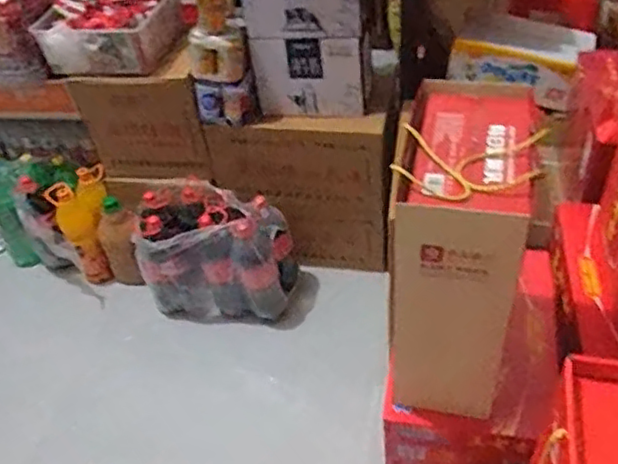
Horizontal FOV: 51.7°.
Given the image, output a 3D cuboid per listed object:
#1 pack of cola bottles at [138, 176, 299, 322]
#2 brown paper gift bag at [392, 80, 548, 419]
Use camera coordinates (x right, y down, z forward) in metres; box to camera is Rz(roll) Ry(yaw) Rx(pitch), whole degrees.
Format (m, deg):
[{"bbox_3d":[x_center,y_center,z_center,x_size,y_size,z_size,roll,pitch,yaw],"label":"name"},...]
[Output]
[{"bbox_3d":[-0.257,0.061,1.759,0.412,0.317,0.209,5,44,12],"label":"pack of cola bottles"},{"bbox_3d":[0.225,0.033,0.945,0.168,0.390,0.308,6,44,13],"label":"brown paper gift bag"}]

